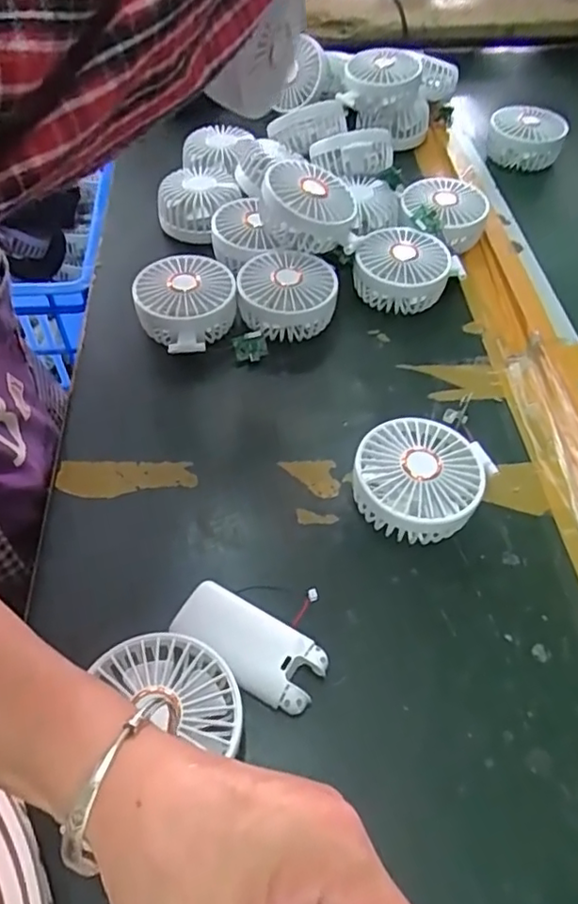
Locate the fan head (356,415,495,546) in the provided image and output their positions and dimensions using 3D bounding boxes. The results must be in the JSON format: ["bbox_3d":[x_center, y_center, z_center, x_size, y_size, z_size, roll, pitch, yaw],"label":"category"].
[{"bbox_3d":[0.091,0.021,0.424,0.083,0.046,0.088,-2,54,2],"label":"fan head"}]

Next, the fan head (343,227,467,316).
[{"bbox_3d":[0.107,-0.170,0.569,0.091,0.053,0.084,-2,54,2],"label":"fan head"}]

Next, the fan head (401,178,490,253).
[{"bbox_3d":[0.158,-0.246,0.620,0.083,0.039,0.089,-25,58,-21],"label":"fan head"}]

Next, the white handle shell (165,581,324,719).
[{"bbox_3d":[-0.024,0.117,0.365,0.092,0.025,0.046,26,59,20],"label":"white handle shell"}]

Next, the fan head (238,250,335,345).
[{"bbox_3d":[-0.001,-0.136,0.543,0.084,0.053,0.081,-2,54,2],"label":"fan head"}]

